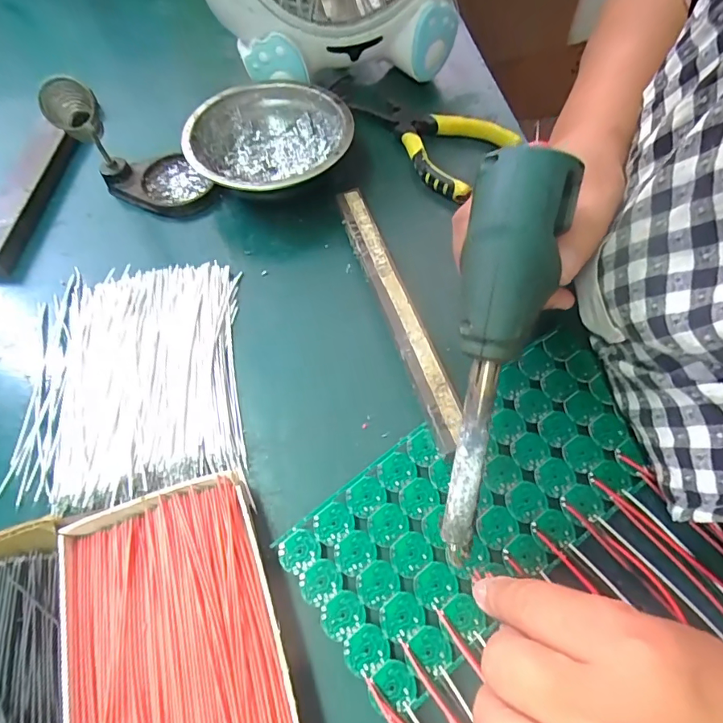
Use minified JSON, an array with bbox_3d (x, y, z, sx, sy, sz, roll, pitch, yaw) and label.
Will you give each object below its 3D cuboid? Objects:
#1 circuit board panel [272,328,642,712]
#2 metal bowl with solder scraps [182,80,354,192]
[{"bbox_3d":[0.066,0.070,0.244,0.212,0.004,0.095,-34,67,-14],"label":"circuit board panel"},{"bbox_3d":[-0.071,-0.163,0.351,0.117,0.049,0.110,1,60,-2],"label":"metal bowl with solder scraps"}]

